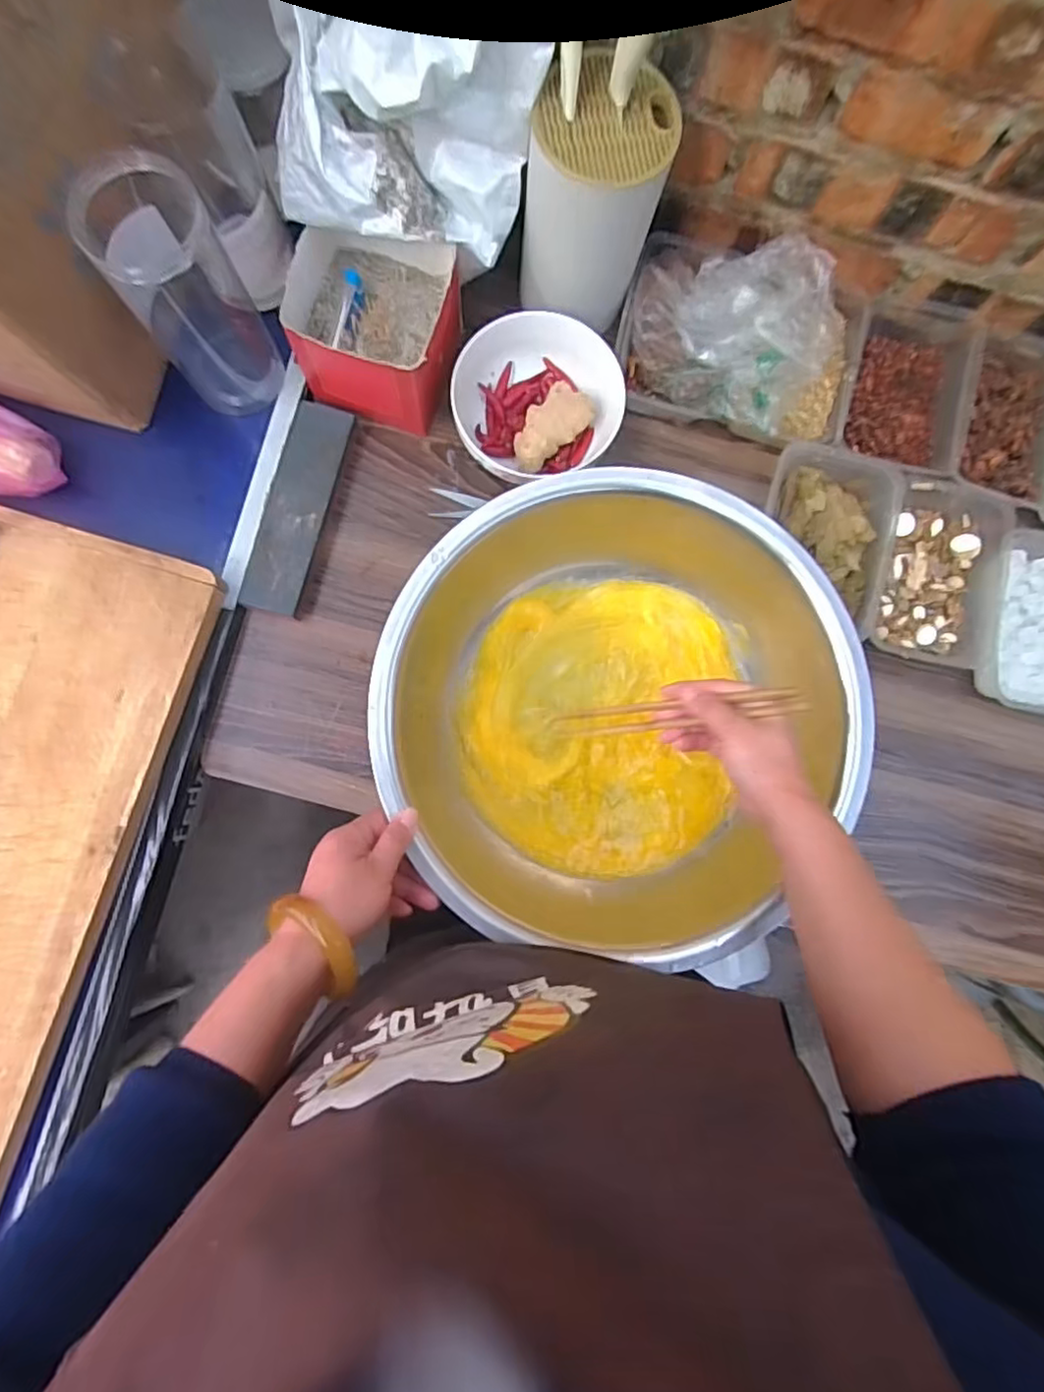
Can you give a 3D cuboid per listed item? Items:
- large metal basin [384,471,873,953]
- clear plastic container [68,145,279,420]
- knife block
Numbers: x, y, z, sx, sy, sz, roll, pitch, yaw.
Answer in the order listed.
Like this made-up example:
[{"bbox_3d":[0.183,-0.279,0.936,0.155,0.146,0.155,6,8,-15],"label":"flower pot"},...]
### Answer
[{"bbox_3d":[0.076,0.009,0.549,0.373,0.113,0.353,0,86,-5],"label":"large metal basin"},{"bbox_3d":[-0.261,-0.313,0.503,0.084,0.176,0.090,0,84,-3],"label":"clear plastic container"},{"bbox_3d":[0.057,-0.408,0.540,0.105,0.149,0.102,18,83,-1],"label":"knife block"}]

